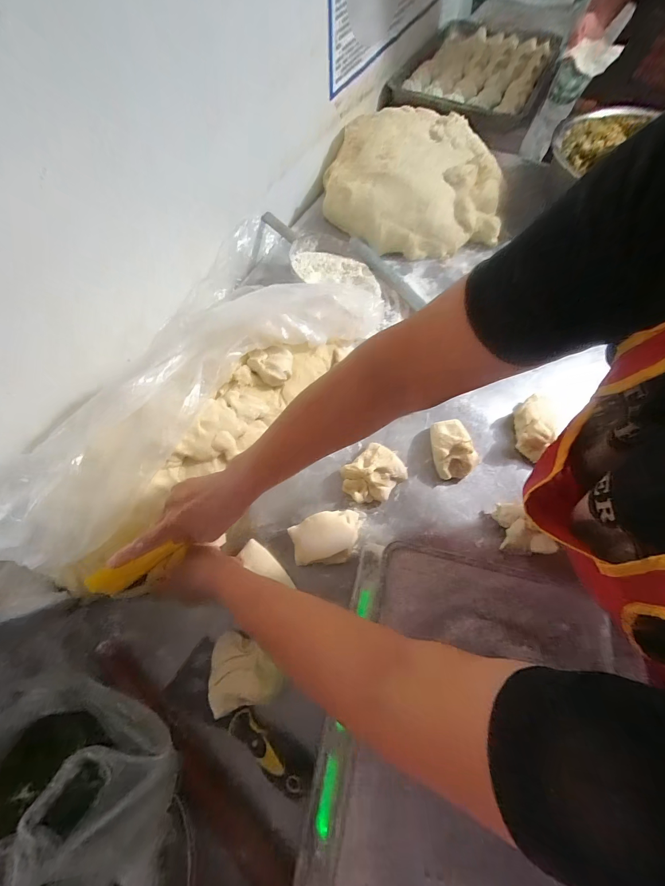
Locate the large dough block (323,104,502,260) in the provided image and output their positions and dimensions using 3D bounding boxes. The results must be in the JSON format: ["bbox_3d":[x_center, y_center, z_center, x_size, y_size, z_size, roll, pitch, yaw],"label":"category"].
[{"bbox_3d":[0.190,-0.615,0.744,0.402,0.117,0.402,1,65,0],"label":"large dough block"}]

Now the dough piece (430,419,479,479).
[{"bbox_3d":[0.191,0.006,0.508,0.069,0.047,0.093,-11,66,-6],"label":"dough piece"}]

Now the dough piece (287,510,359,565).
[{"bbox_3d":[-0.008,0.134,0.458,0.097,0.037,0.068,-6,65,-3],"label":"dough piece"}]

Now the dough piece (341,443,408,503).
[{"bbox_3d":[0.064,0.048,0.494,0.079,0.042,0.094,42,71,17],"label":"dough piece"}]

